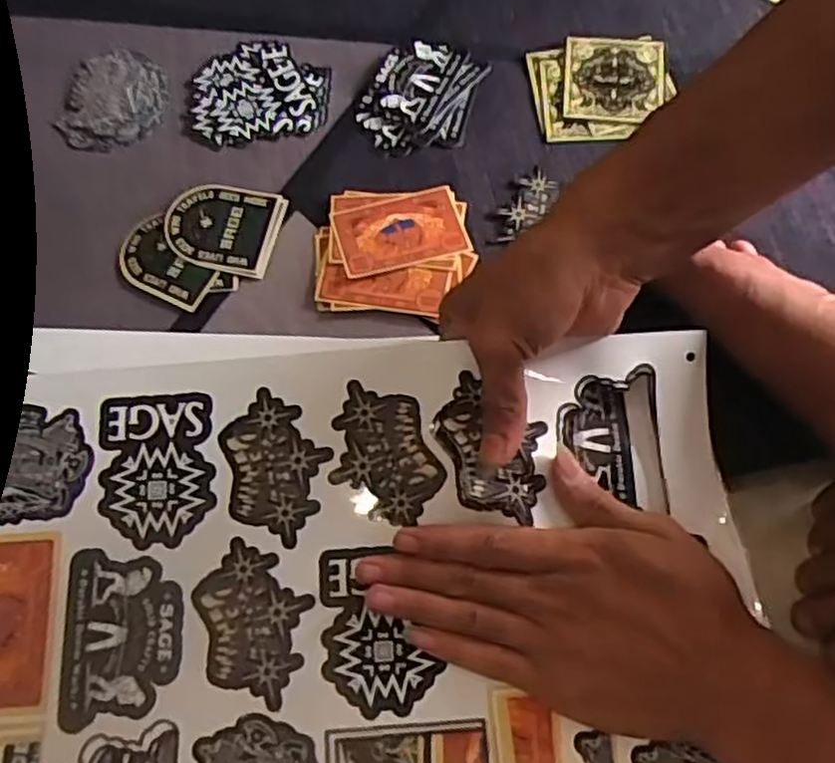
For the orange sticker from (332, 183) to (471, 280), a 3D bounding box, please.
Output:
[{"bbox_3d":[-0.011,-0.095,0.467,0.079,0.004,0.053,-15,64,-5],"label":"orange sticker"}]

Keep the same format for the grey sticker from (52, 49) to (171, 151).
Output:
[{"bbox_3d":[-0.210,-0.196,0.512,0.071,0.004,0.082,6,69,4],"label":"grey sticker"}]

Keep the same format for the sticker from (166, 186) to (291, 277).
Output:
[{"bbox_3d":[-0.125,-0.101,0.474,0.069,0.005,0.063,12,69,6],"label":"sticker"}]

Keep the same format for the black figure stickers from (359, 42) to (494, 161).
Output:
[{"bbox_3d":[0.001,-0.196,0.507,0.076,0.007,0.090,18,74,7],"label":"black figure stickers"}]

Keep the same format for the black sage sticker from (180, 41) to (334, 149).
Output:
[{"bbox_3d":[-0.111,-0.202,0.514,0.096,0.007,0.081,-12,70,-1],"label":"black sage sticker"}]

